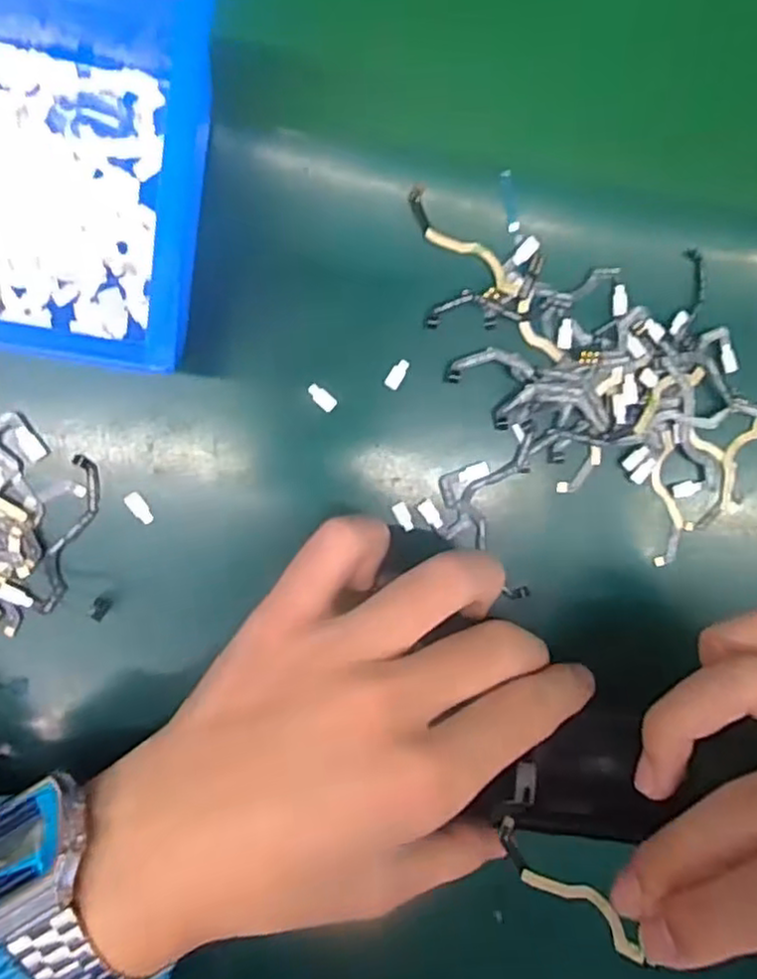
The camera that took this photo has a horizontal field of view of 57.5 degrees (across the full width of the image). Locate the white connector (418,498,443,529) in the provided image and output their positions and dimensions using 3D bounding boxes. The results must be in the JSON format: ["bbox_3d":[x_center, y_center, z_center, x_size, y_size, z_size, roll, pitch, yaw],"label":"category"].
[{"bbox_3d":[0.019,0.009,0.246,0.006,0.004,0.011,-31,98,-6],"label":"white connector"}]

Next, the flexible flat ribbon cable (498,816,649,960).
[{"bbox_3d":[0.058,0.122,0.211,0.051,0.005,0.010,31,93,28],"label":"flexible flat ribbon cable"}]

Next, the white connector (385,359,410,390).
[{"bbox_3d":[0.007,-0.040,0.241,0.005,0.004,0.011,32,88,-10],"label":"white connector"}]

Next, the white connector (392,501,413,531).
[{"bbox_3d":[0.009,0.010,0.245,0.005,0.004,0.011,-25,97,-7],"label":"white connector"}]

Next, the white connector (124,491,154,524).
[{"bbox_3d":[-0.080,0.007,0.231,0.005,0.004,0.012,-34,98,-6],"label":"white connector"}]

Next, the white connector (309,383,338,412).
[{"bbox_3d":[-0.019,-0.032,0.237,0.011,0.004,0.005,39,87,-10],"label":"white connector"}]

